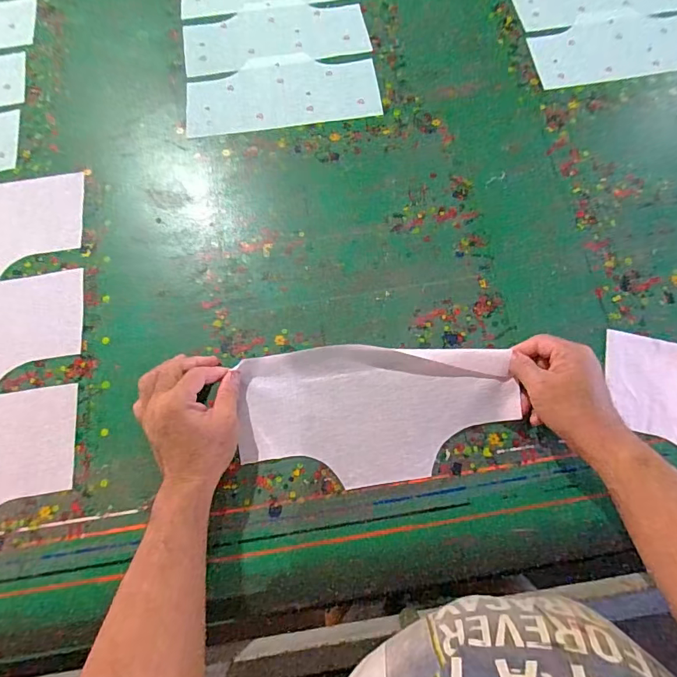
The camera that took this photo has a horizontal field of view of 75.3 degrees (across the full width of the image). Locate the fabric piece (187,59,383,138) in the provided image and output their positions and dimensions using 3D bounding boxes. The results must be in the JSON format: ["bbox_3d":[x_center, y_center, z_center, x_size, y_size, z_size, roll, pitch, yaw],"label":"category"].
[{"bbox_3d":[-0.083,-0.364,0.655,0.281,0.004,0.113,-7,73,-2],"label":"fabric piece"}]

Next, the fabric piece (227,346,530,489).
[{"bbox_3d":[0.043,0.083,0.504,0.303,0.024,0.153,-4,73,3],"label":"fabric piece"}]

